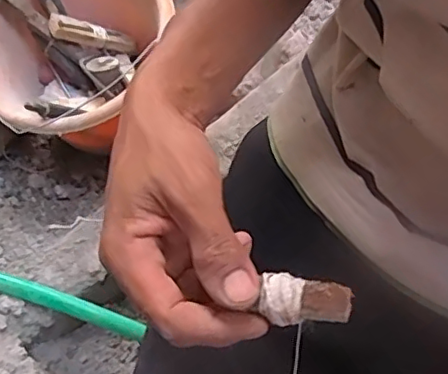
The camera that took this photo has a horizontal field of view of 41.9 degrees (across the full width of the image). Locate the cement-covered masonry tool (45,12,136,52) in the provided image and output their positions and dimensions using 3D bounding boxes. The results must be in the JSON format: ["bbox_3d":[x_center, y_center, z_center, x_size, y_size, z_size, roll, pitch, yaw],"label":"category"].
[{"bbox_3d":[-0.173,-0.204,0.781,0.124,0.023,0.023,6,50,-40],"label":"cement-covered masonry tool"}]

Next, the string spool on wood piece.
[{"bbox_3d":[0.038,0.056,0.279,0.042,0.015,0.022,10,61,8],"label":"string spool on wood piece"}]

